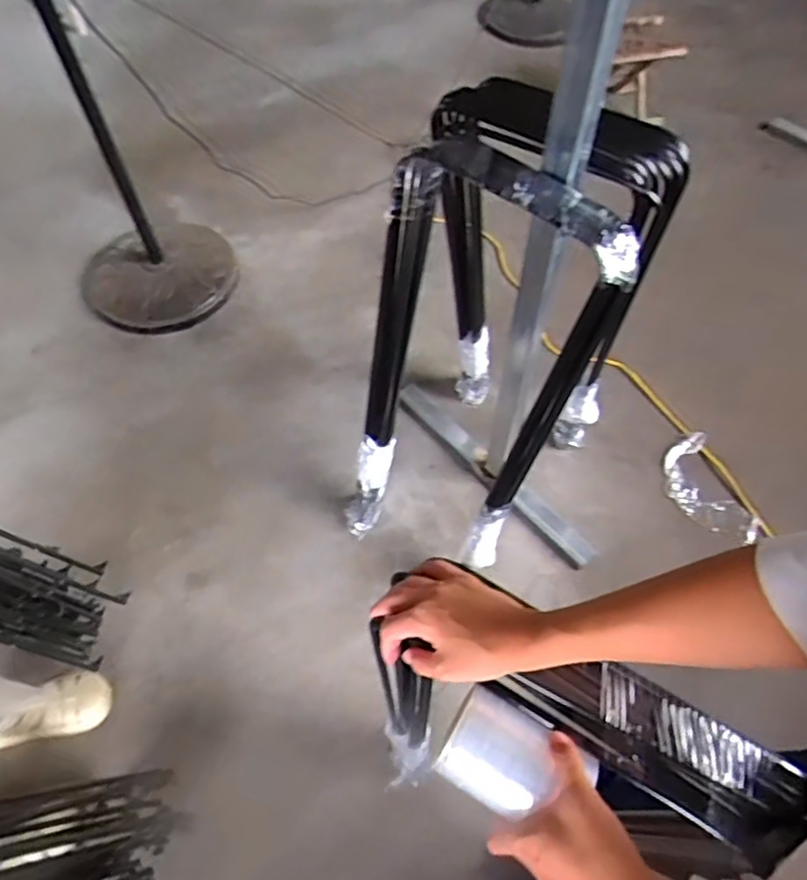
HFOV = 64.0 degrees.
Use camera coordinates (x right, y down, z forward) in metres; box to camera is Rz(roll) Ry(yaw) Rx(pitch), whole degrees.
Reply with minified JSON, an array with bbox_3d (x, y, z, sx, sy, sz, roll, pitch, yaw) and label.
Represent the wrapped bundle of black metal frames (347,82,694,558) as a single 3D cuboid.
[{"bbox_3d":[0.144,-0.144,1.167,0.364,0.849,0.475,20,61,11],"label":"wrapped bundle of black metal frames"}]

